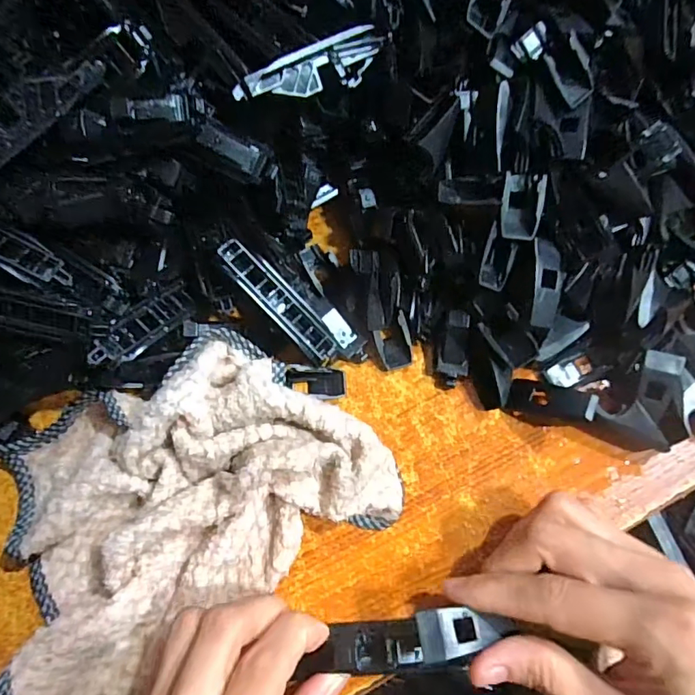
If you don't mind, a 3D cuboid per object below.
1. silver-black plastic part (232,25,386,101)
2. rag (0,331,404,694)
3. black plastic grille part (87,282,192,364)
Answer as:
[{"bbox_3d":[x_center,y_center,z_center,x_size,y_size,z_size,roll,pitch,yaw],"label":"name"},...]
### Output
[{"bbox_3d":[-0.014,-0.124,0.222,0.073,0.021,0.013,-31,70,-10],"label":"silver-black plastic part"},{"bbox_3d":[-0.078,0.063,0.225,0.172,0.035,0.125,-31,69,-10],"label":"rag"},{"bbox_3d":[-0.098,-0.011,0.241,0.017,0.005,0.064,56,38,-17],"label":"black plastic grille part"}]

